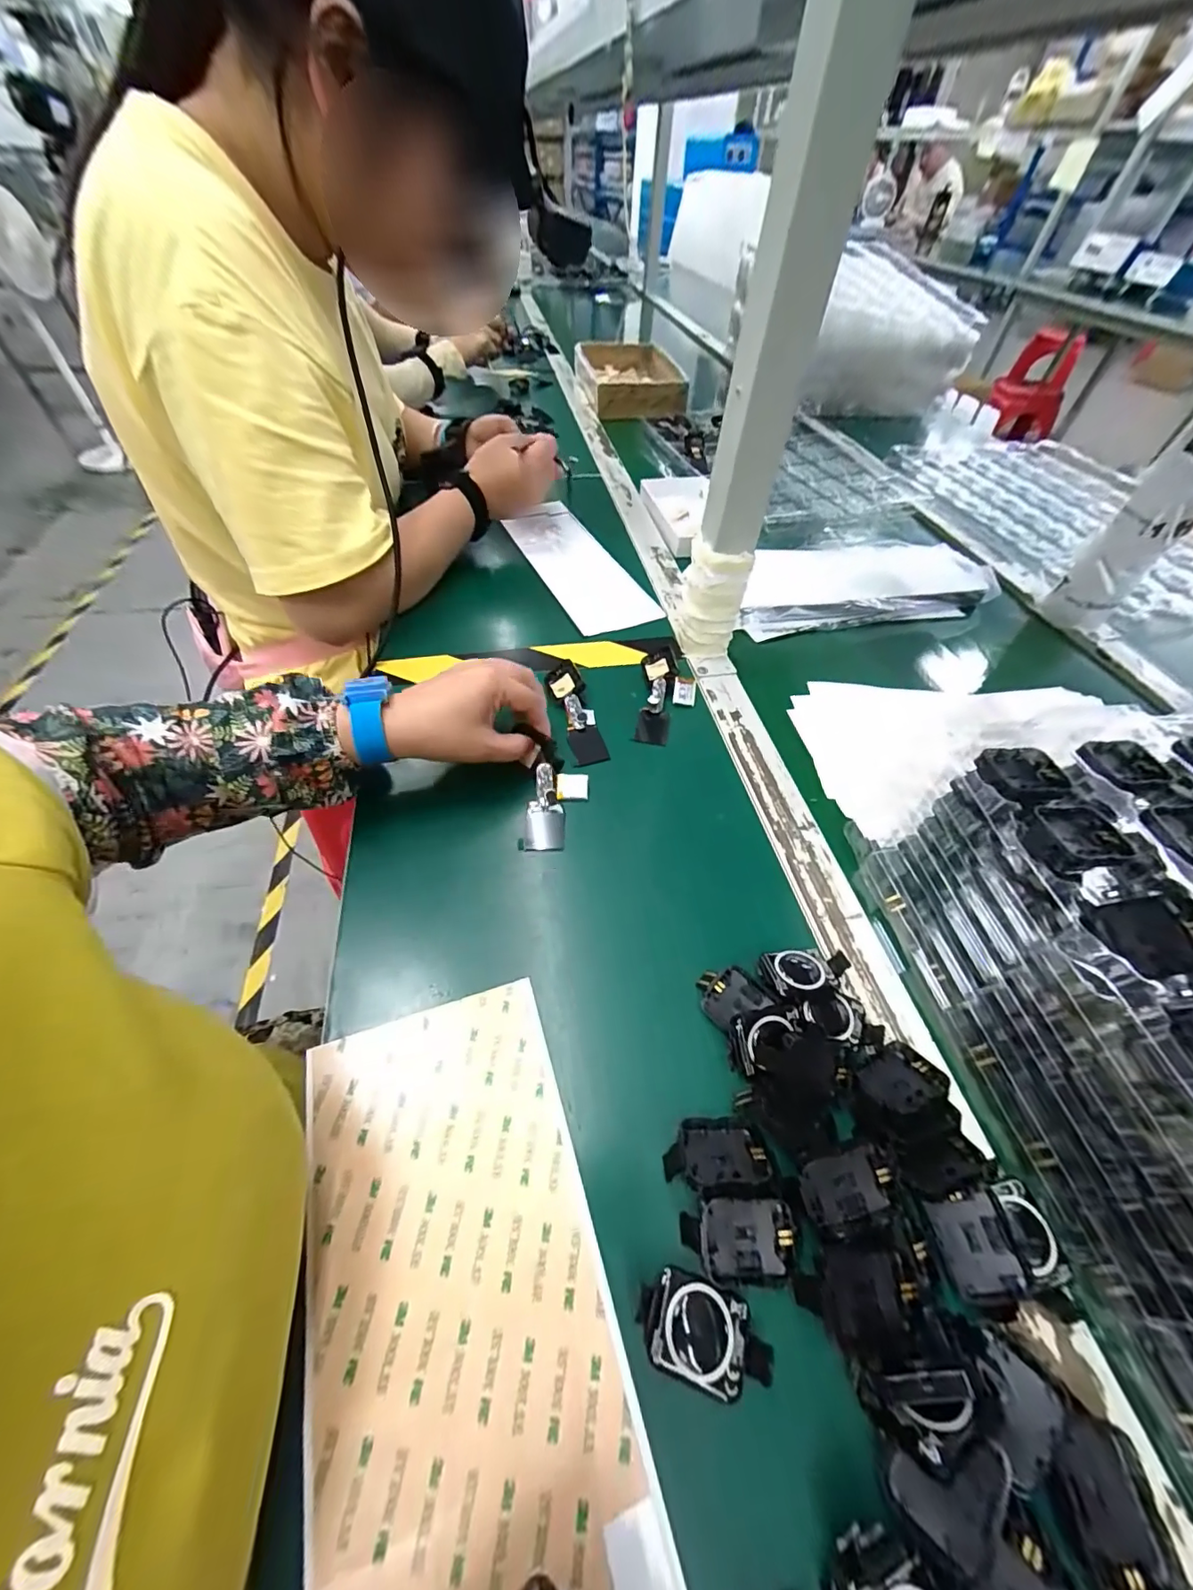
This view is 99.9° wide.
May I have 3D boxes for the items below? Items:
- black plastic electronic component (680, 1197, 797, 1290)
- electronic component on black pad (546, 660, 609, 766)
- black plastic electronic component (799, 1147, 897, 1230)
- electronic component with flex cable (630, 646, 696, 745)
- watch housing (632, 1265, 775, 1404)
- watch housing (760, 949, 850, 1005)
[{"bbox_3d":[0.064,0.199,0.223,0.048,0.010,0.030,0,51,0],"label":"black plastic electronic component"},{"bbox_3d":[-0.018,-0.074,0.435,0.029,0.018,0.106,-13,54,-12],"label":"electronic component on black pad"},{"bbox_3d":[0.113,0.177,0.227,0.040,0.006,0.030,-16,86,0],"label":"black plastic electronic component"},{"bbox_3d":[0.064,-0.095,0.450,0.048,0.026,0.107,9,53,4],"label":"electronic component with flex cable"},{"bbox_3d":[0.045,0.225,0.210,0.054,0.008,0.032,15,53,9],"label":"watch housing"},{"bbox_3d":[0.125,0.108,0.302,0.049,0.020,0.031,-9,54,-10],"label":"watch housing"}]

